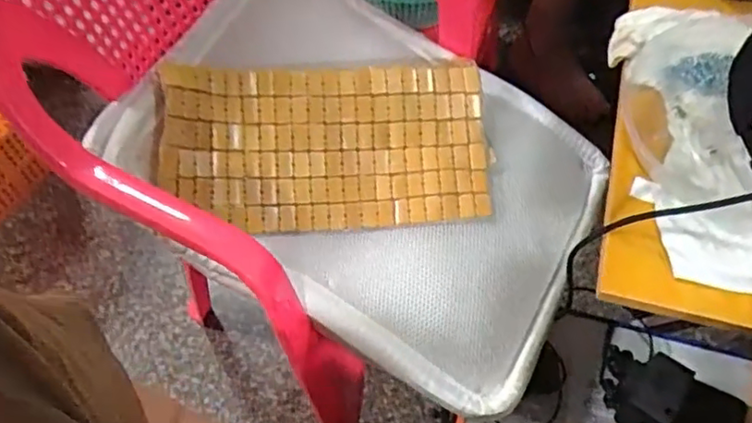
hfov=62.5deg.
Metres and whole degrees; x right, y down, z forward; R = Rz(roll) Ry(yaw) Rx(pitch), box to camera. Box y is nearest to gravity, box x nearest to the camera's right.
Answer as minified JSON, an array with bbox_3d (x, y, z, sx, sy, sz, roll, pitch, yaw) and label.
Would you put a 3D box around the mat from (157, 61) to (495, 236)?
[{"bbox_3d":[-0.050,-0.072,0.689,0.360,0.055,0.188,-5,87,-9],"label":"mat"}]

